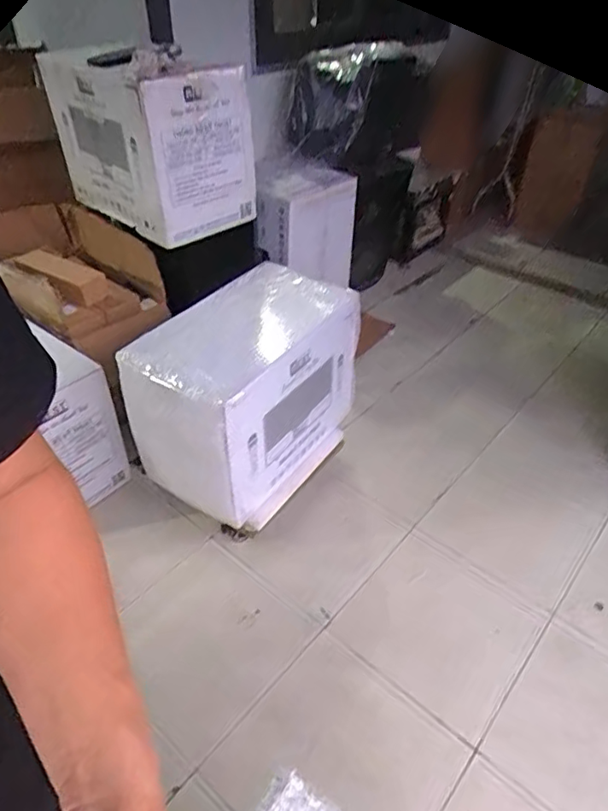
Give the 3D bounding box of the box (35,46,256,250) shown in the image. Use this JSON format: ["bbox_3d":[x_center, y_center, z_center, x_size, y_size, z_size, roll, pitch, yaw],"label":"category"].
[{"bbox_3d":[-0.425,-0.743,1.576,0.557,0.417,0.304,33,49,32],"label":"box"}]

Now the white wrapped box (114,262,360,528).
[{"bbox_3d":[-0.154,-0.051,1.505,0.360,0.419,0.559,24,45,24],"label":"white wrapped box"}]

